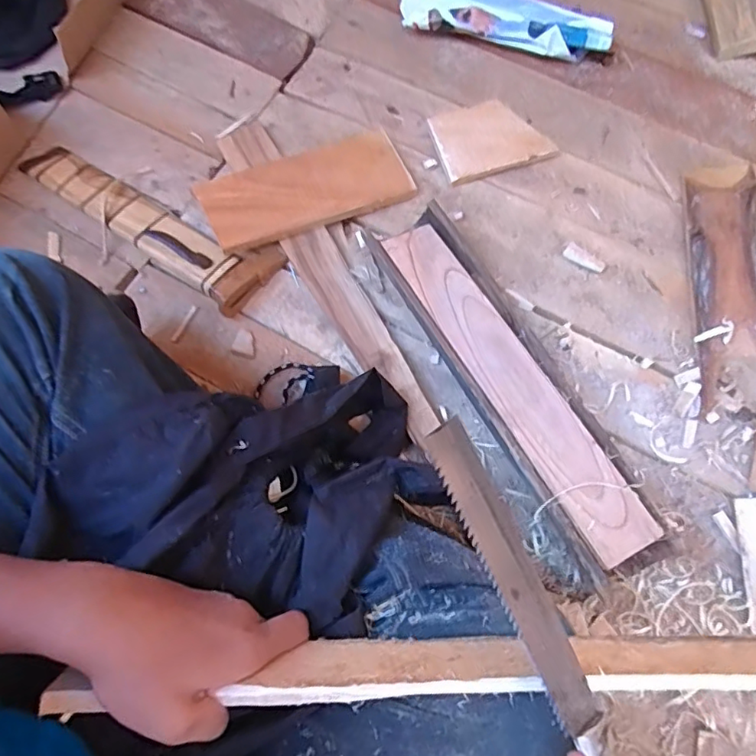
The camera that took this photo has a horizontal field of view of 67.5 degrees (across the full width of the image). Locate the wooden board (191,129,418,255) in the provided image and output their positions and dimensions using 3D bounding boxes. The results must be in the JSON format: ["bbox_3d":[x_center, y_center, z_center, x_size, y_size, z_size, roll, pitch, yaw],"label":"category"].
[{"bbox_3d":[-0.080,-0.219,0.649,0.236,0.022,0.096,-22,85,-14],"label":"wooden board"}]

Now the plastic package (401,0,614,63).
[{"bbox_3d":[0.165,-0.464,0.728,0.260,0.054,0.085,11,71,5],"label":"plastic package"}]

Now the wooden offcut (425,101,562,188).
[{"bbox_3d":[0.135,-0.292,0.688,0.132,0.019,0.094,-17,72,-5],"label":"wooden offcut"}]

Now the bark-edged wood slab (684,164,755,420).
[{"bbox_3d":[0.390,-0.112,0.626,0.084,0.023,0.303,5,71,2],"label":"bark-edged wood slab"}]

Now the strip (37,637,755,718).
[{"bbox_3d":[0.073,0.176,0.343,0.512,0.037,0.029,0,71,-2],"label":"strip"}]

